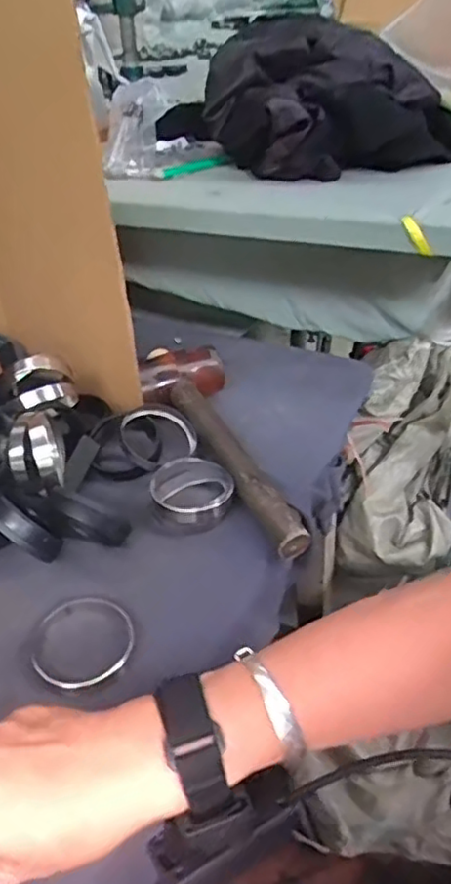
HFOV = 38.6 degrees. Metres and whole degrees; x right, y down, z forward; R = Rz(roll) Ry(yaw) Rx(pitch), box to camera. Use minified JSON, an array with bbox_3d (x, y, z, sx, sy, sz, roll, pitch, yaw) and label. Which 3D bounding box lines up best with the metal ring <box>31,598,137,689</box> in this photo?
[{"bbox_3d":[-0.102,0.137,0.454,0.072,0.009,0.068,-11,38,-10],"label":"metal ring"}]

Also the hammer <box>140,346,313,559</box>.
[{"bbox_3d":[-0.012,-0.008,0.610,0.090,0.054,0.297,-14,39,-14],"label":"hammer"}]

